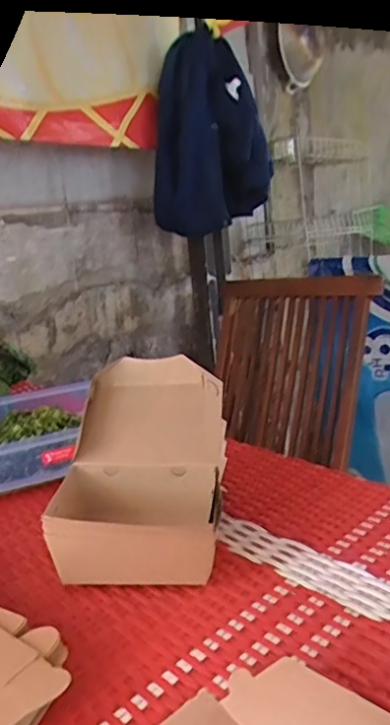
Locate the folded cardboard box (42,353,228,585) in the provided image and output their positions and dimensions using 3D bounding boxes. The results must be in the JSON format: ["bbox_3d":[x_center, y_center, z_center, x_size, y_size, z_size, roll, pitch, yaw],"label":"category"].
[{"bbox_3d":[-0.046,0.095,0.525,0.140,0.155,0.162,-4,14,8],"label":"folded cardboard box"}]

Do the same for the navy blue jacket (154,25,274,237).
[{"bbox_3d":[0.039,-0.546,1.425,0.262,0.411,0.242,-9,15,-13],"label":"navy blue jacket"}]

